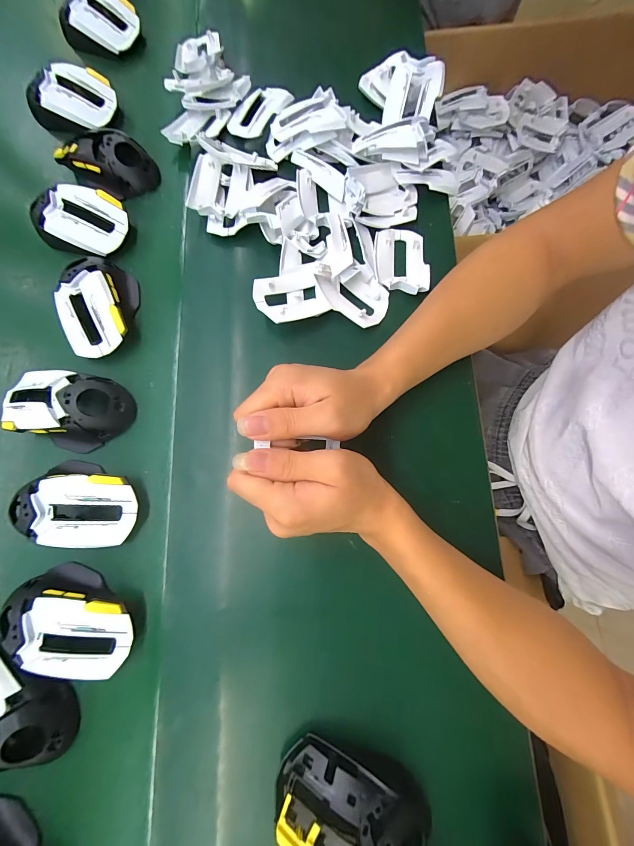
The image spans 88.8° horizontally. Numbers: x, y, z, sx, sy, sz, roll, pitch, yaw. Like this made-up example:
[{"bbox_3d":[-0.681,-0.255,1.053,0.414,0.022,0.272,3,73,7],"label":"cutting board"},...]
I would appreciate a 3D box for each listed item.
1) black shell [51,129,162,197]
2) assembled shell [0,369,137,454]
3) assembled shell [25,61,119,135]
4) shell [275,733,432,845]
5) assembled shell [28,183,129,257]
[{"bbox_3d":[-0.240,-0.302,0.374,0.100,0.040,0.057,22,78,5],"label":"black shell"},{"bbox_3d":[-0.241,-0.013,0.309,0.114,0.034,0.071,7,77,1],"label":"assembled shell"},{"bbox_3d":[-0.298,-0.388,0.390,0.102,0.042,0.061,7,77,1],"label":"assembled shell"},{"bbox_3d":[0.027,0.284,0.239,0.115,0.036,0.067,12,76,2],"label":"shell"},{"bbox_3d":[-0.261,-0.220,0.352,0.105,0.039,0.066,10,76,2],"label":"assembled shell"}]

